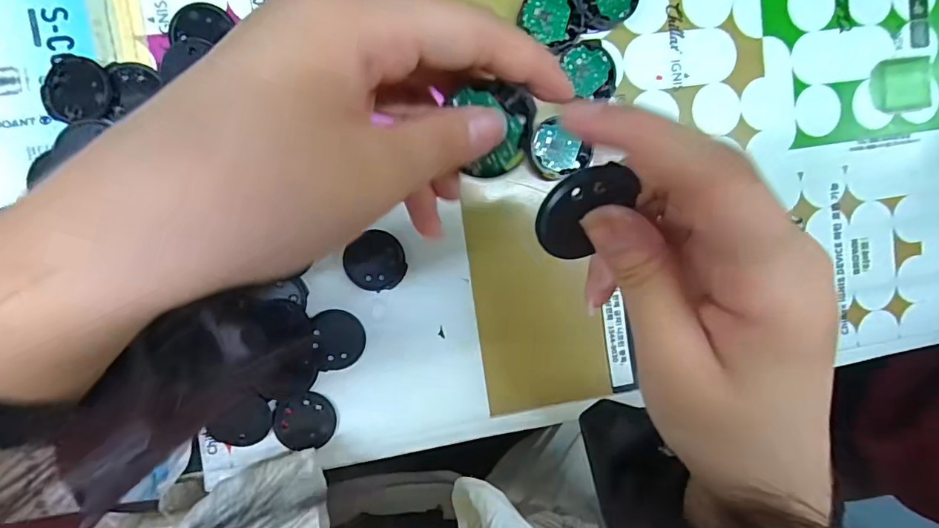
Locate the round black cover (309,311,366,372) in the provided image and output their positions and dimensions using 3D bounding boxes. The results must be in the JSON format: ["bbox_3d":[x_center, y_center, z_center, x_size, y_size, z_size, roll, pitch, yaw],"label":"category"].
[{"bbox_3d":[-0.065,0.038,0.238,0.026,0.004,0.029,6,94,-8],"label":"round black cover"}]

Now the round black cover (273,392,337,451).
[{"bbox_3d":[-0.081,0.078,0.238,0.029,0.005,0.025,-21,97,-5],"label":"round black cover"}]

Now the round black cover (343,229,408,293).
[{"bbox_3d":[-0.046,0.000,0.238,0.029,0.004,0.027,-1,95,-7],"label":"round black cover"}]

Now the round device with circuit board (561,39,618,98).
[{"bbox_3d":[0.060,-0.096,0.242,0.024,0.012,0.028,-29,98,-4],"label":"round device with circuit board"}]

